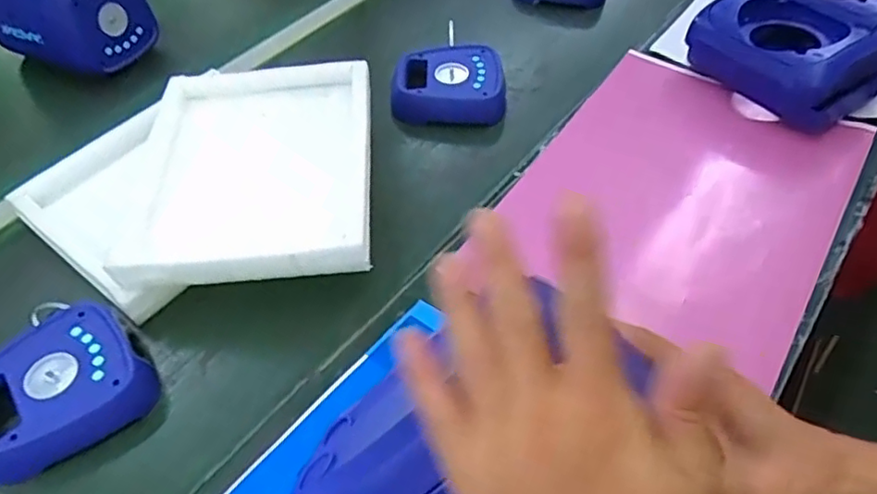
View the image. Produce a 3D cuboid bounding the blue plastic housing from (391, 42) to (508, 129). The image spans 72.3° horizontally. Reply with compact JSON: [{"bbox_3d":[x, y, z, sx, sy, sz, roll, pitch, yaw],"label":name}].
[{"bbox_3d":[0.016,-0.258,0.964,0.180,0.061,0.147,-2,50,2],"label":"blue plastic housing"}]

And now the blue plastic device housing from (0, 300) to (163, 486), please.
[{"bbox_3d":[-0.406,0.150,0.645,0.172,0.058,0.153,-31,54,-25],"label":"blue plastic device housing"}]

